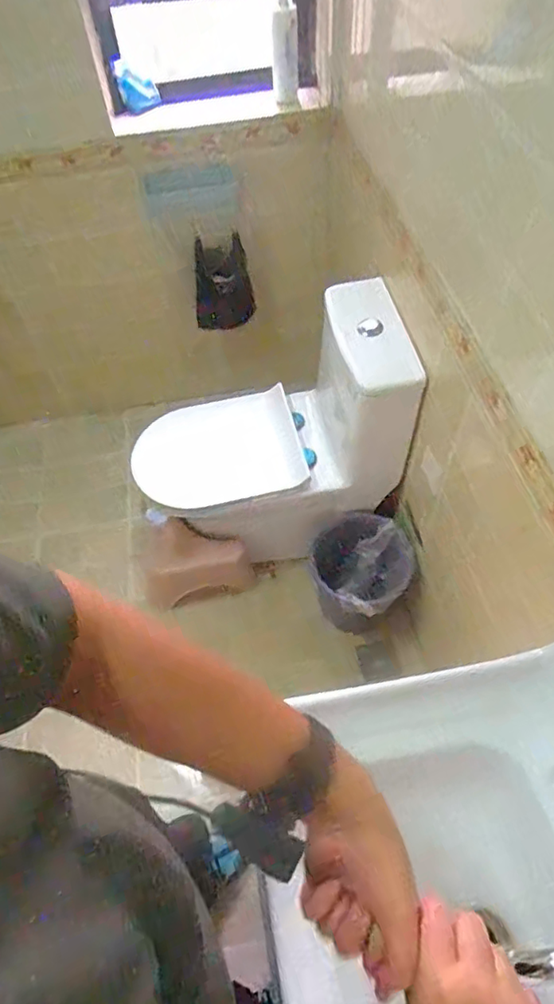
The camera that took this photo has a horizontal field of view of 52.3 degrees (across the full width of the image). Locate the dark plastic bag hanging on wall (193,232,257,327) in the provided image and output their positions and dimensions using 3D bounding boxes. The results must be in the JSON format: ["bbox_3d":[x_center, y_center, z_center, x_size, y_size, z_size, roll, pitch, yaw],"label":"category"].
[{"bbox_3d":[-0.134,-0.556,1.458,0.153,0.344,0.031,-8,73,-6],"label":"dark plastic bag hanging on wall"}]

